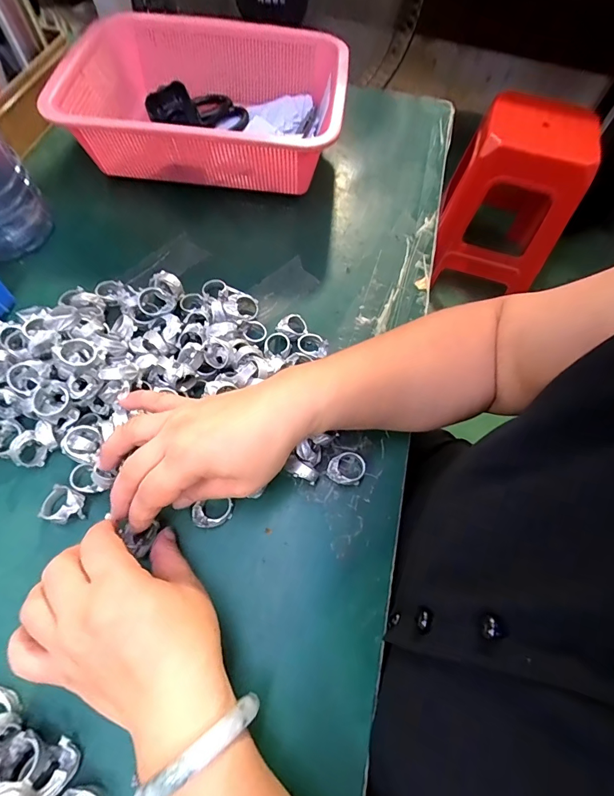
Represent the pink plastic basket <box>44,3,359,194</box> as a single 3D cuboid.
[{"bbox_3d":[-0.105,-0.331,0.452,0.294,0.092,0.209,7,64,3],"label":"pink plastic basket"}]

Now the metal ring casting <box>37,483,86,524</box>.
[{"bbox_3d":[-0.179,0.081,0.289,0.029,0.018,0.024,19,65,8],"label":"metal ring casting"}]

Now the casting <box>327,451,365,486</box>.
[{"bbox_3d":[0.032,0.057,0.312,0.027,0.014,0.027,0,64,-1],"label":"casting"}]

